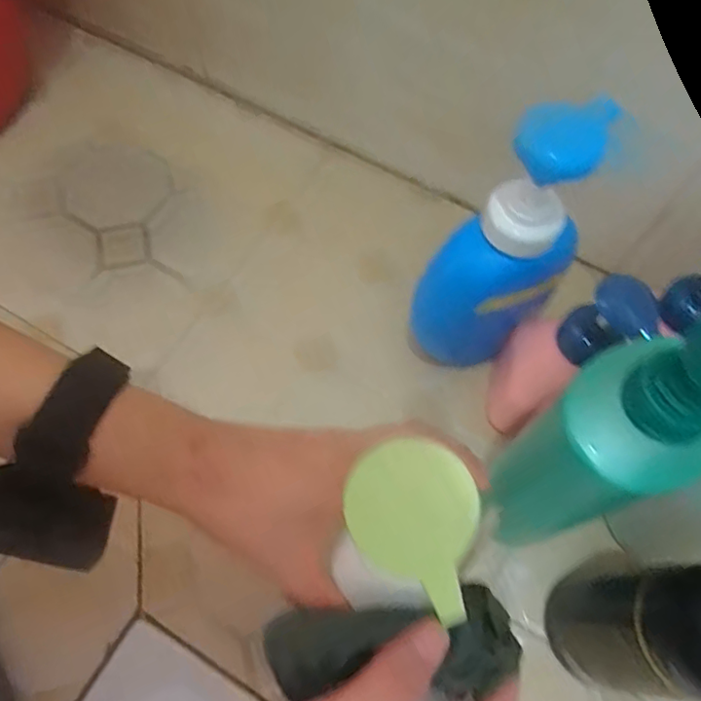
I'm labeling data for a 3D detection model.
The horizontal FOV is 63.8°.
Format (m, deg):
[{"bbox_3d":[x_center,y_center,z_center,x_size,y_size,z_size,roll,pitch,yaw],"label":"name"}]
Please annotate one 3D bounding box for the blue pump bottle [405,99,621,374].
[{"bbox_3d":[0.103,-0.060,0.372,0.083,0.220,0.098,35,70,14],"label":"blue pump bottle"}]

